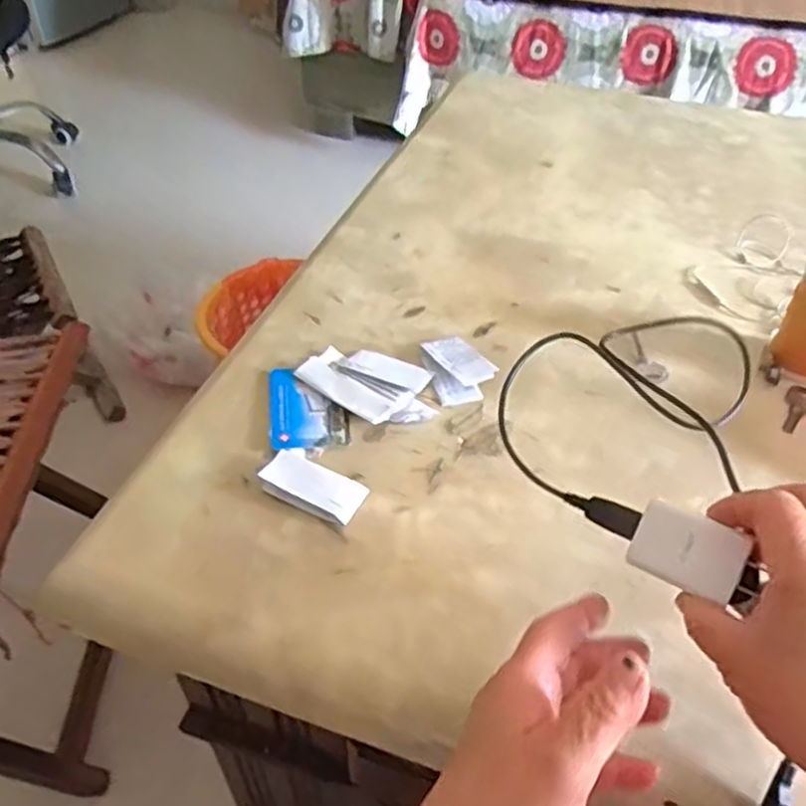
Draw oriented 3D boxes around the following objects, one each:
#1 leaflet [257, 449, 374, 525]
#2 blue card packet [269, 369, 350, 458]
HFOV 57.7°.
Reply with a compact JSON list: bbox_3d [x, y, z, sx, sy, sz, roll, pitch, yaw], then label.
[{"bbox_3d":[-0.057,0.052,0.473,0.066,0.008,0.036,23,47,19],"label":"leaflet"},{"bbox_3d":[-0.068,0.004,0.527,0.054,0.004,0.087,-3,44,-7],"label":"blue card packet"}]

